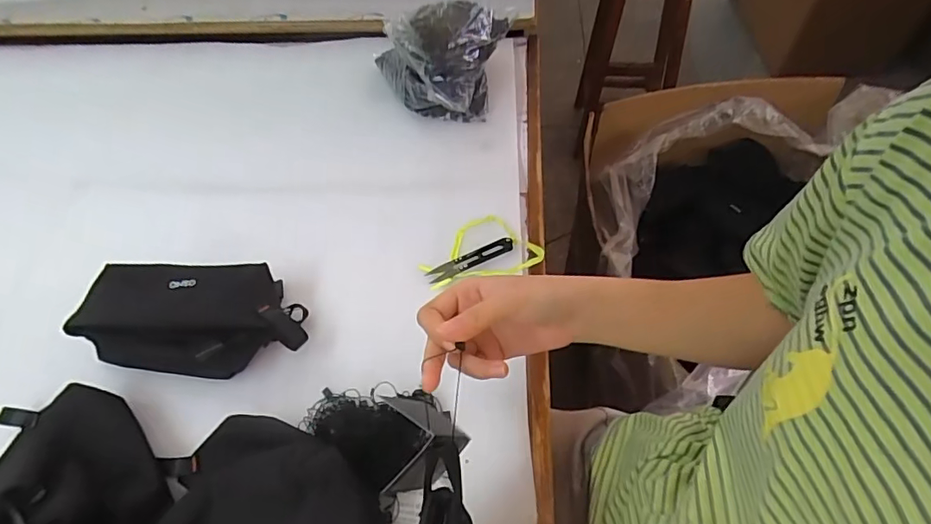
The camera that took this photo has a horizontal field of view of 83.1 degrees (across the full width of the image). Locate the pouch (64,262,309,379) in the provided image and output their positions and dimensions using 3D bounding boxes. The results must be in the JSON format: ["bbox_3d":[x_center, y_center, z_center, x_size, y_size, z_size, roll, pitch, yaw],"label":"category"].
[{"bbox_3d":[-0.267,0.050,0.525,0.202,0.071,0.110,-4,55,1],"label":"pouch"}]

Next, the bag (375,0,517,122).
[{"bbox_3d":[-0.030,-0.275,0.729,0.187,0.134,0.135,-6,55,-1],"label":"bag"}]

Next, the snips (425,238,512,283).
[{"bbox_3d":[0.006,-0.003,0.589,0.103,0.004,0.022,-24,57,-13],"label":"snips"}]

